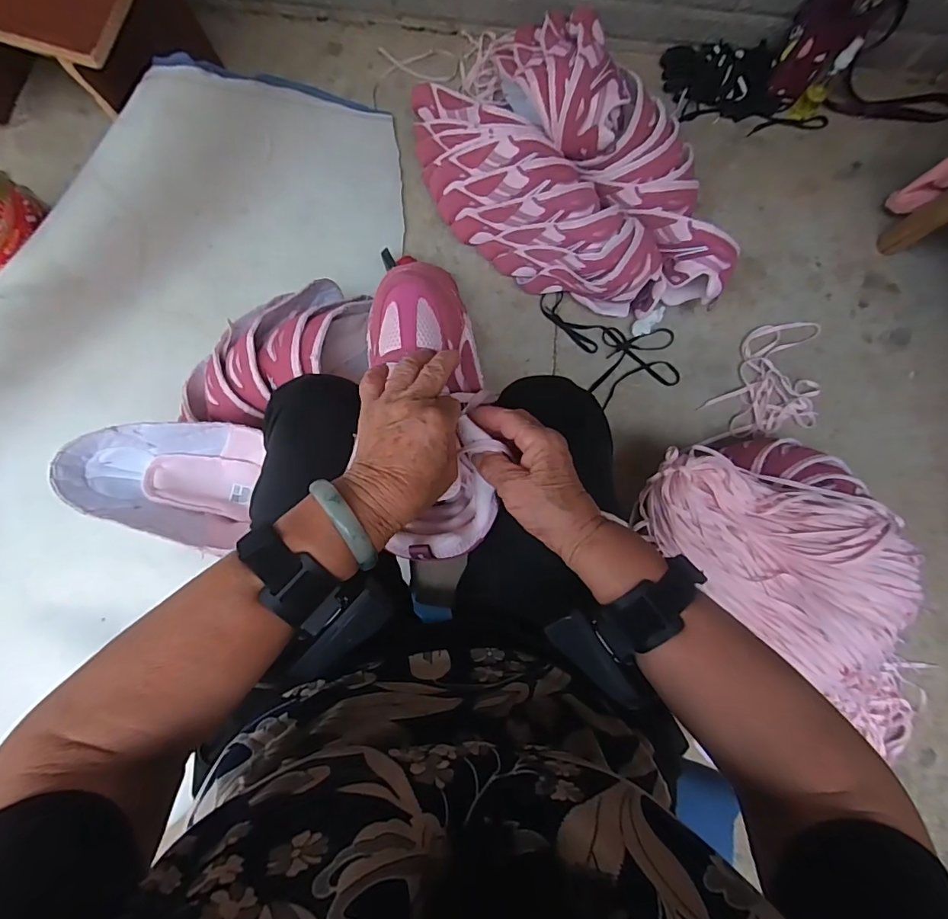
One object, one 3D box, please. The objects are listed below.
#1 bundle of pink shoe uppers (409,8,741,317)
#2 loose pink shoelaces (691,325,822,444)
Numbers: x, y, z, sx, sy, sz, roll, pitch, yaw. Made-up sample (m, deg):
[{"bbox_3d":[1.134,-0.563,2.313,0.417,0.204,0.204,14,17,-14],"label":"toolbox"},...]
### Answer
[{"bbox_3d":[0.150,-0.477,0.799,0.336,0.187,0.622,-43,86,-3],"label":"bundle of pink shoe uppers"},{"bbox_3d":[0.526,-0.145,0.873,0.219,0.021,0.197,-7,85,-1],"label":"loose pink shoelaces"}]

